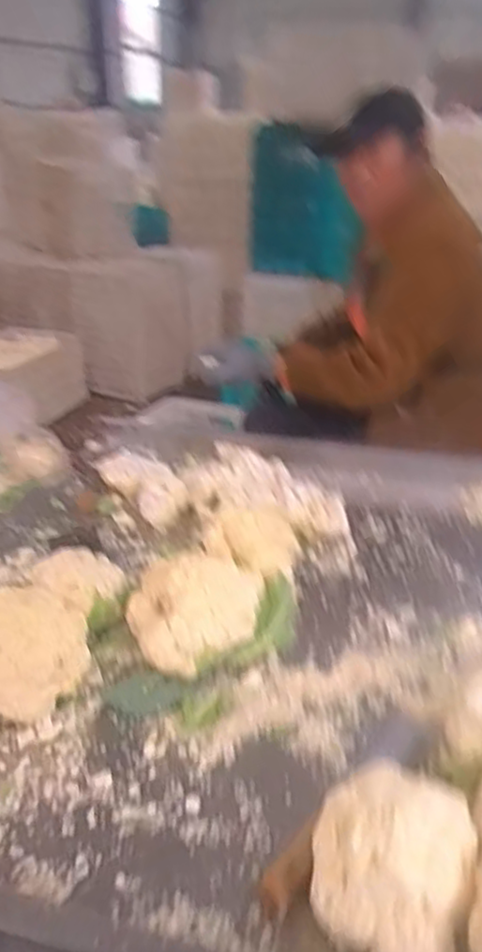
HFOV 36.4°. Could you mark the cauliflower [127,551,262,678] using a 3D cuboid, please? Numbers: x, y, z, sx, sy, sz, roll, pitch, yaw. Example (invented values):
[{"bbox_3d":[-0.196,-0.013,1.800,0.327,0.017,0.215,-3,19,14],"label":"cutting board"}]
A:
[{"bbox_3d":[-0.058,0.176,0.969,0.178,0.132,0.162,-3,27,-7],"label":"cauliflower"}]

